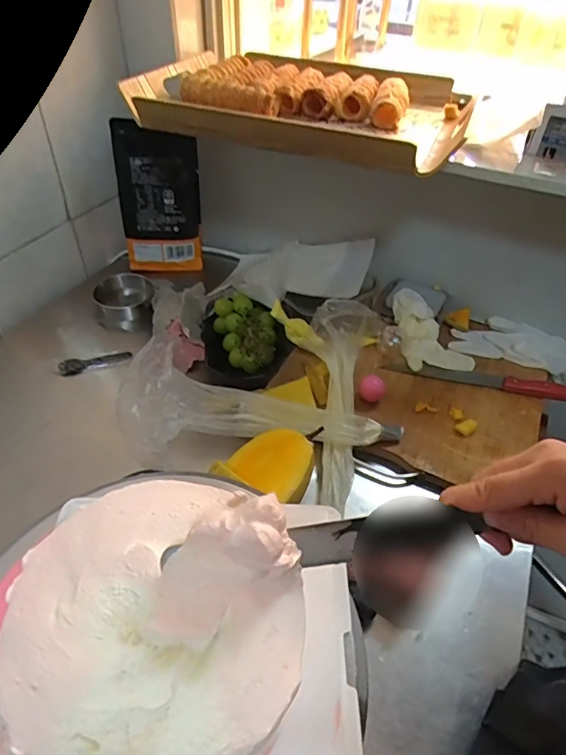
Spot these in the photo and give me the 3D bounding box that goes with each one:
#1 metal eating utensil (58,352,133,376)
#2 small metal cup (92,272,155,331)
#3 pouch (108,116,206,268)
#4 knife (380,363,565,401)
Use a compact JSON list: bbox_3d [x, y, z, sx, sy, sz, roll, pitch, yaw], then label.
[{"bbox_3d":[-0.282,-0.022,0.721,0.104,0.010,0.033,-11,46,-14],"label":"metal eating utensil"},{"bbox_3d":[-0.273,-0.130,0.837,0.093,0.069,0.079,-6,45,-9],"label":"small metal cup"},{"bbox_3d":[-0.214,-0.303,0.846,0.139,0.235,0.049,-7,45,-10],"label":"pouch"},{"bbox_3d":[0.293,-0.002,0.701,0.277,0.022,0.029,11,45,9],"label":"knife"}]

